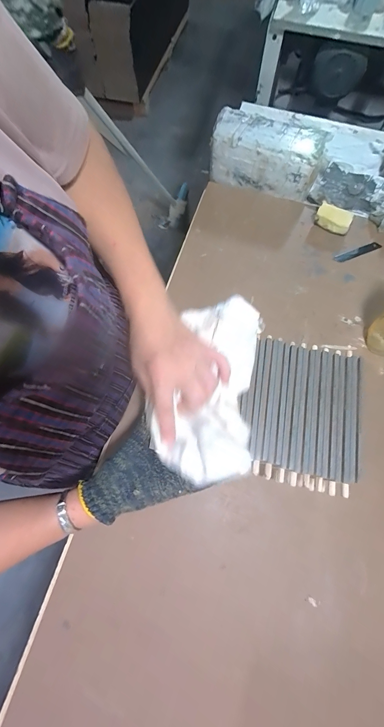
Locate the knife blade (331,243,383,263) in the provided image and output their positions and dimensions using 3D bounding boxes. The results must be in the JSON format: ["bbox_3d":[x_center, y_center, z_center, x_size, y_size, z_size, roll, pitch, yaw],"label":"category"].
[{"bbox_3d":[0.321,-0.214,0.556,0.094,0.007,0.016,-22,83,-4],"label":"knife blade"}]

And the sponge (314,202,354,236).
[{"bbox_3d":[0.279,-0.285,0.564,0.068,0.028,0.038,29,74,8],"label":"sponge"}]

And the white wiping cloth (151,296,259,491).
[{"bbox_3d":[0.023,0.022,0.337,0.105,0.032,0.213,13,72,3],"label":"white wiping cloth"}]

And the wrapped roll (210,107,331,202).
[{"bbox_3d":[0.146,-0.425,0.580,0.220,0.081,0.102,21,73,5],"label":"wrapped roll"}]

